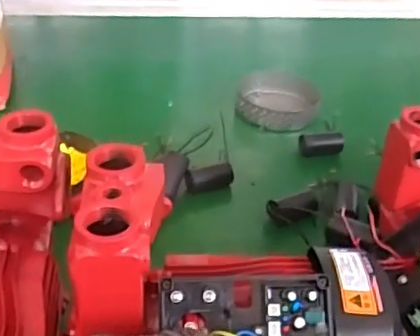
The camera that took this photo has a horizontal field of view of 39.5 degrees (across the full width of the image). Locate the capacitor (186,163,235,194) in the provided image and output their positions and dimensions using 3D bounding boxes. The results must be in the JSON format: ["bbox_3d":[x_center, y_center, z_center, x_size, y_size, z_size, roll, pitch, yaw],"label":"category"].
[{"bbox_3d":[-0.001,0.012,0.739,0.060,0.027,0.023,-13,37,-24],"label":"capacitor"}]

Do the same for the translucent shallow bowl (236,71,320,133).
[{"bbox_3d":[0.111,-0.112,0.954,0.130,0.041,0.151,6,34,2],"label":"translucent shallow bowl"}]

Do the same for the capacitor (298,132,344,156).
[{"bbox_3d":[0.158,-0.033,0.827,0.063,0.029,0.023,-1,34,-8],"label":"capacitor"}]

